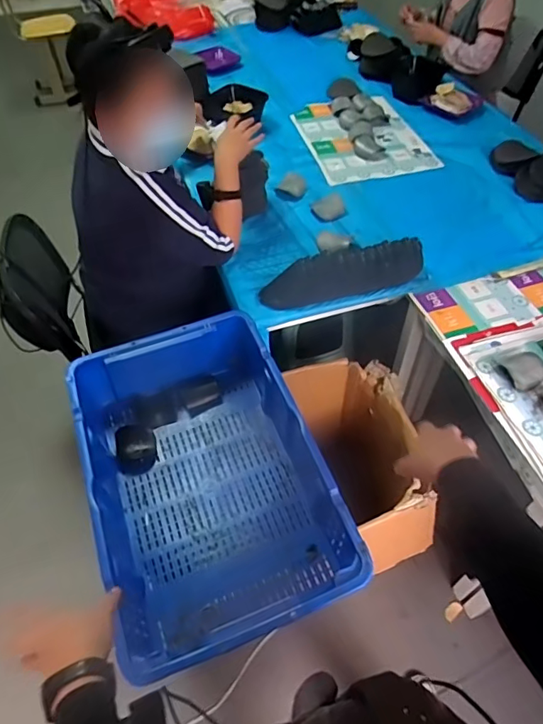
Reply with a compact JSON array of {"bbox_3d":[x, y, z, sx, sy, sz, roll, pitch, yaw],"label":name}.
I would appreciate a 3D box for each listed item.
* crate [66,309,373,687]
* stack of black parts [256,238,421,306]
[{"bbox_3d":[-0.138,0.229,1.044,0.424,0.168,0.663,-18,54,-12],"label":"crate"},{"bbox_3d":[0.178,-0.216,1.209,0.407,0.102,0.069,-15,53,-10],"label":"stack of black parts"}]

